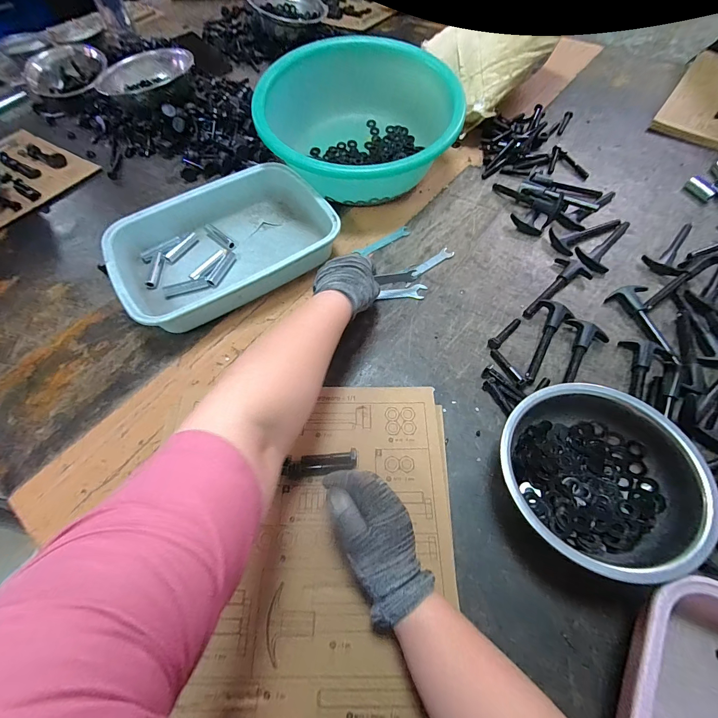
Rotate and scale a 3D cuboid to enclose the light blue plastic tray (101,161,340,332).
[{"bbox_3d":[-0.205,-0.175,0.524,0.314,0.067,0.238,-30,64,-14],"label":"light blue plastic tray"}]

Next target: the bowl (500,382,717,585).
[{"bbox_3d":[0.224,0.113,0.336,0.164,0.074,0.165,-1,60,1],"label":"bowl"}]

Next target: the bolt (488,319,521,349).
[{"bbox_3d":[0.197,-0.036,0.460,0.016,0.011,0.064,39,68,21],"label":"bolt"}]

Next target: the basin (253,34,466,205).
[{"bbox_3d":[-0.002,-0.420,0.628,0.322,0.137,0.322,-1,60,1],"label":"basin"}]

